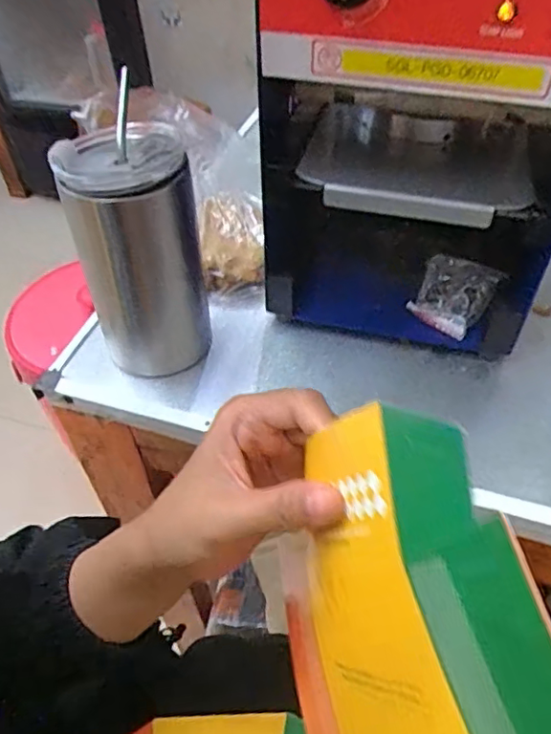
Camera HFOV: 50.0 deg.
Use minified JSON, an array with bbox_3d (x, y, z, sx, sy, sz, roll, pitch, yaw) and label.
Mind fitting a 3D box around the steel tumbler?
[{"bbox_3d":[-0.099,-0.081,0.428,0.083,0.176,0.084,-2,48,2],"label":"steel tumbler"}]

